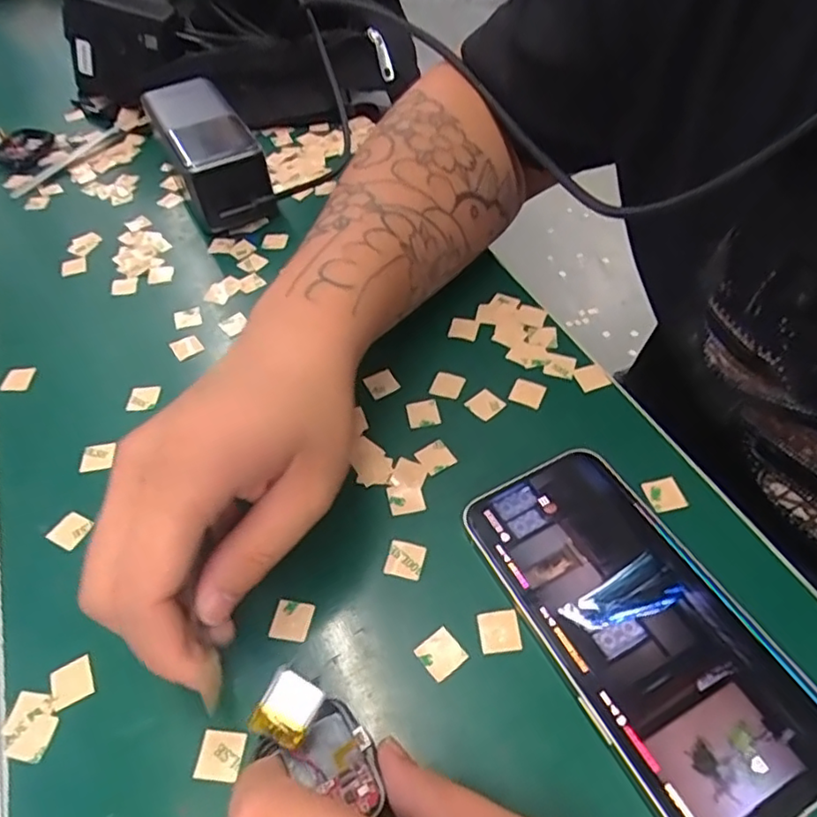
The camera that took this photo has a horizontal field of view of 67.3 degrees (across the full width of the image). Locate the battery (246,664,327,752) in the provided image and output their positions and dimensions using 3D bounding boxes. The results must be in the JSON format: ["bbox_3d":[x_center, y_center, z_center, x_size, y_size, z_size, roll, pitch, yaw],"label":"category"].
[{"bbox_3d":[-0.042,0.103,0.212,0.020,0.004,0.021,21,60,15],"label":"battery"}]

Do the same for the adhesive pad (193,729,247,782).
[{"bbox_3d":[-0.066,0.121,0.215,0.015,0.004,0.015,2,51,7],"label":"adhesive pad"}]

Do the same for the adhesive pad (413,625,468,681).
[{"bbox_3d":[0.012,0.092,0.232,0.015,0.004,0.016,-33,55,-20],"label":"adhesive pad"}]

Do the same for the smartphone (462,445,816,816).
[{"bbox_3d":[0.086,0.079,0.233,0.072,0.008,0.144,-25,53,-14],"label":"smartphone"}]

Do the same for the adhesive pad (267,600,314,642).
[{"bbox_3d":[-0.046,0.083,0.243,0.015,0.004,0.015,5,51,10],"label":"adhesive pad"}]

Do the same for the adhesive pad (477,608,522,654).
[{"bbox_3d":[0.035,0.085,0.237,0.015,0.004,0.015,-7,50,0],"label":"adhesive pad"}]

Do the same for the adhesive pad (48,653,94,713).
[{"bbox_3d":[-0.128,0.104,0.233,0.015,0.004,0.016,-23,52,-13],"label":"adhesive pad"}]

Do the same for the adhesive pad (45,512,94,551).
[{"bbox_3d":[-0.153,0.055,0.278,0.016,0.004,0.015,19,58,16],"label":"adhesive pad"}]

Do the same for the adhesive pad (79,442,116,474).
[{"bbox_3d":[-0.154,0.024,0.303,0.014,0.004,0.016,-7,57,-2],"label":"adhesive pad"}]

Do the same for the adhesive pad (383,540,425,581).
[{"bbox_3d":[-0.002,0.062,0.257,0.015,0.004,0.016,10,52,14],"label":"adhesive pad"}]

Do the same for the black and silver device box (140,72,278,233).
[{"bbox_3d":[-0.140,-0.180,0.430,0.053,0.058,0.138,-24,53,-14],"label":"black and silver device box"}]

